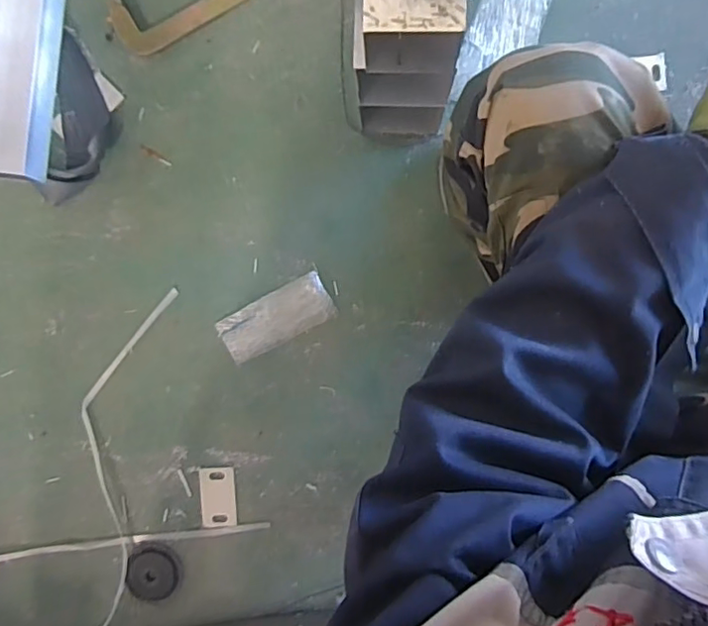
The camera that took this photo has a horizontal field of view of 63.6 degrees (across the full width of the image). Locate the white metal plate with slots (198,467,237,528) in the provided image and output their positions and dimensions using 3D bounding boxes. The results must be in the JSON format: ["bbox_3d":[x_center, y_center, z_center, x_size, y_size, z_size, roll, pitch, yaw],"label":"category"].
[{"bbox_3d":[-0.212,0.287,0.888,0.054,0.006,0.093,-3,91,3],"label":"white metal plate with slots"}]

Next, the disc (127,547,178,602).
[{"bbox_3d":[-0.315,0.409,0.893,0.077,0.006,0.080,0,91,3],"label":"disc"}]

